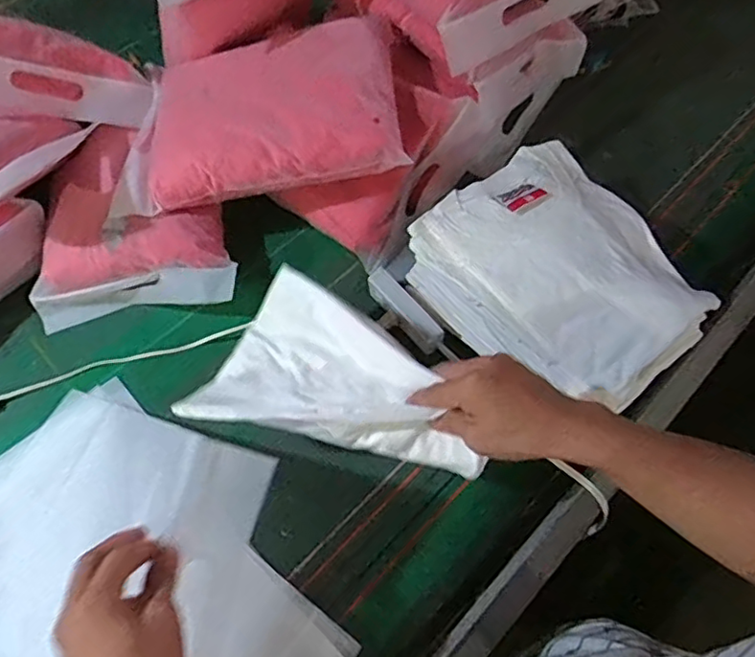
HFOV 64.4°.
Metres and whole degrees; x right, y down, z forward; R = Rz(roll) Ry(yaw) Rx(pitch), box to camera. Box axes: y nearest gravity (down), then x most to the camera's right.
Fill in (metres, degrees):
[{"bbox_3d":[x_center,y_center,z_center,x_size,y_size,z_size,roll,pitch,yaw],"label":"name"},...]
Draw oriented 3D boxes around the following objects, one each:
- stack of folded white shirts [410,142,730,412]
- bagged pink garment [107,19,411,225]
[{"bbox_3d":[0.203,-0.057,0.653,0.222,0.101,0.281,-35,69,-19],"label":"stack of folded white shirts"},{"bbox_3d":[-0.137,-0.240,0.684,0.322,0.070,0.202,-10,75,7],"label":"bagged pink garment"}]

